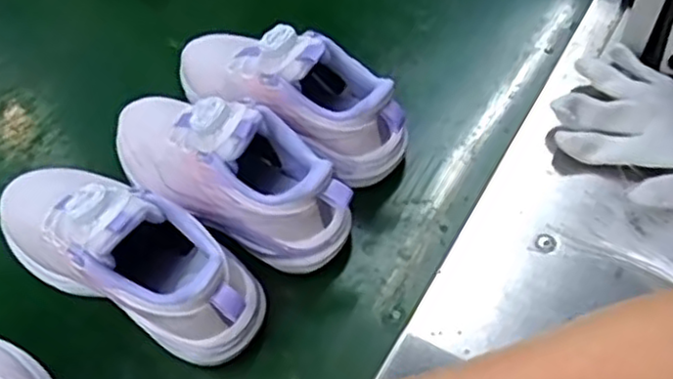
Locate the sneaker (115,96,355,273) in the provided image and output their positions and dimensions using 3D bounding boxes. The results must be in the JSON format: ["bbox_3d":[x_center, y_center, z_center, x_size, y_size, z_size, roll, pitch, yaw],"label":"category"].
[{"bbox_3d":[-0.086,-0.019,0.514,0.203,0.107,0.069,26,61,19],"label":"sneaker"}]

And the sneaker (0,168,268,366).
[{"bbox_3d":[-0.147,0.038,0.475,0.212,0.112,0.077,27,61,20],"label":"sneaker"}]

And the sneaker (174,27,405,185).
[{"bbox_3d":[-0.044,-0.082,0.553,0.216,0.105,0.073,24,60,18],"label":"sneaker"}]

